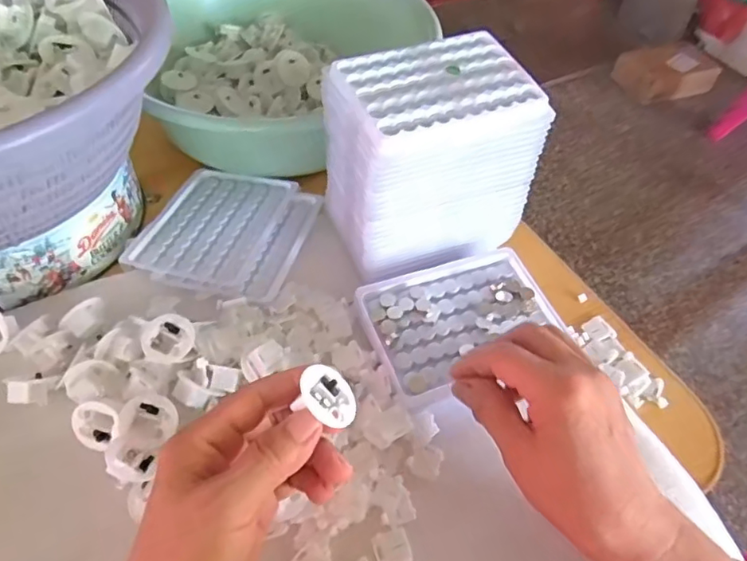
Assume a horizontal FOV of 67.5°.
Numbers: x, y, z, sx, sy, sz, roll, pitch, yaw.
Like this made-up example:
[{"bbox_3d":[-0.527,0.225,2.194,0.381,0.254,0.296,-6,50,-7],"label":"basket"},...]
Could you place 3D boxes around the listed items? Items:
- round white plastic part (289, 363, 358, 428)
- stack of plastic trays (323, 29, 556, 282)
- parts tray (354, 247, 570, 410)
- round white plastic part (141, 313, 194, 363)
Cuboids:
[{"bbox_3d":[-0.026,0.060,0.277,0.031,0.018,0.031,30,36,-25],"label":"round white plastic part"},{"bbox_3d":[0.039,-0.087,0.410,0.137,0.128,0.093,-16,56,-15],"label":"stack of plastic trays"},{"bbox_3d":[0.061,0.024,0.394,0.130,0.012,0.098,-18,56,-17],"label":"parts tray"},{"bbox_3d":[-0.133,0.039,0.366,0.032,0.014,0.032,0,68,0],"label":"round white plastic part"}]

